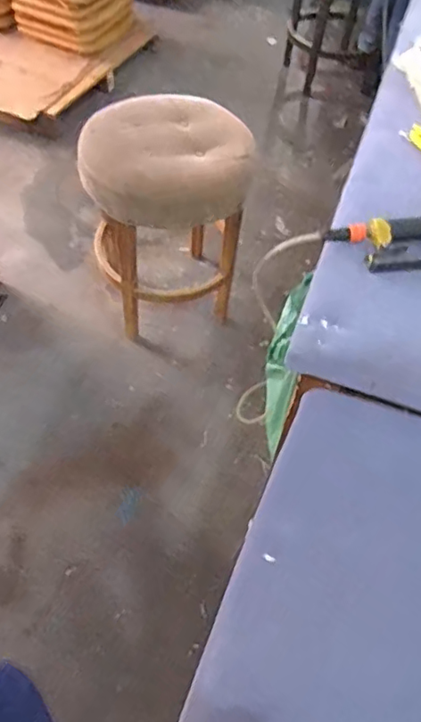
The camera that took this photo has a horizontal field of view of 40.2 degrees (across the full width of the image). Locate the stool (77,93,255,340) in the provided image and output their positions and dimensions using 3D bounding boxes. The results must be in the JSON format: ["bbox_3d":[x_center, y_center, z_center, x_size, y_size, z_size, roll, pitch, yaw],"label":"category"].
[{"bbox_3d":[-0.126,-0.382,1.651,0.423,0.603,0.359,-5,54,-8],"label":"stool"}]

